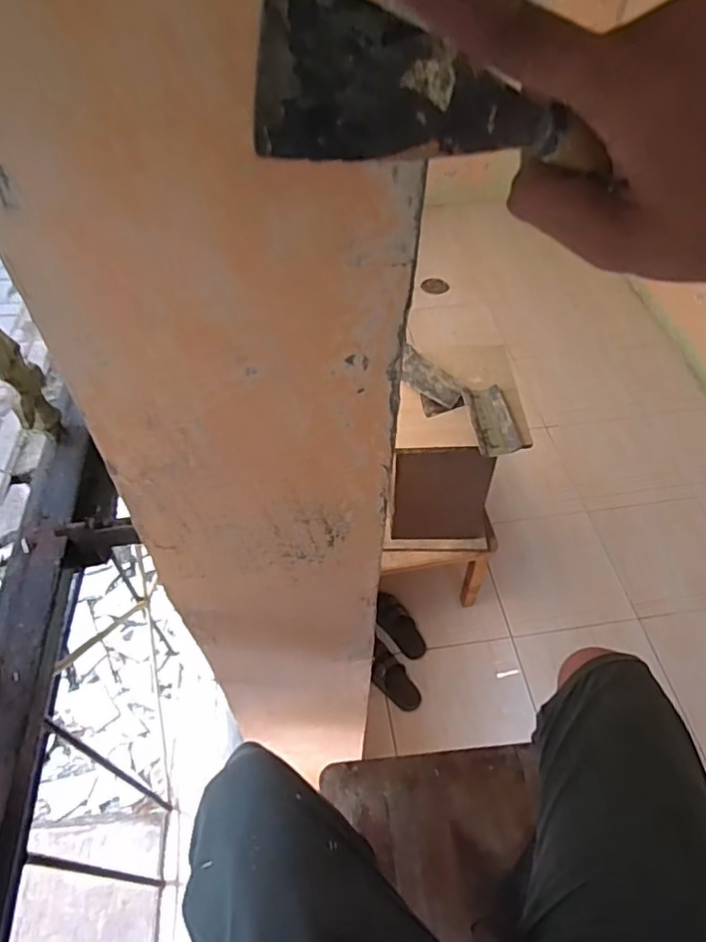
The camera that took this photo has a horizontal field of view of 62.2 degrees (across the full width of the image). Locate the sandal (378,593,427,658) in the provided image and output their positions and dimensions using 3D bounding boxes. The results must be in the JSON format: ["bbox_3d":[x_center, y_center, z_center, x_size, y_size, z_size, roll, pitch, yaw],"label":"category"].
[{"bbox_3d":[0.137,0.465,1.771,0.100,0.052,0.223,-30,58,-21],"label":"sandal"}]

